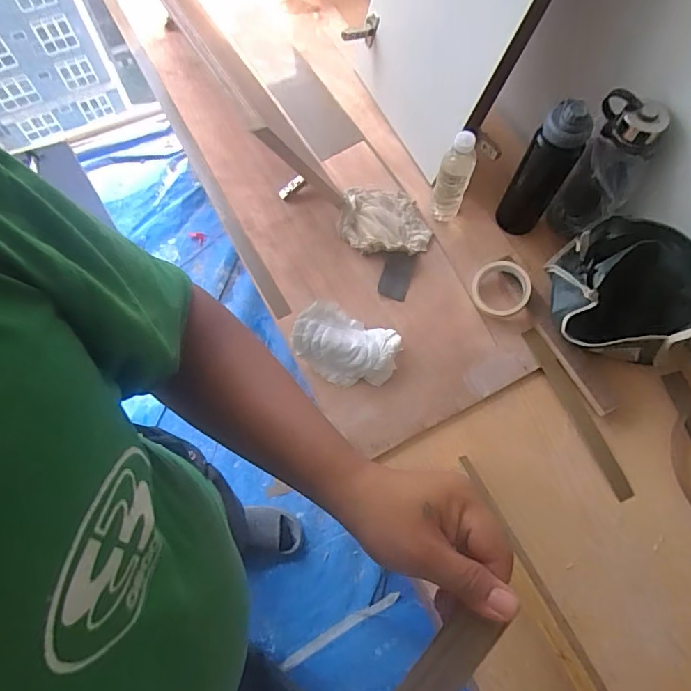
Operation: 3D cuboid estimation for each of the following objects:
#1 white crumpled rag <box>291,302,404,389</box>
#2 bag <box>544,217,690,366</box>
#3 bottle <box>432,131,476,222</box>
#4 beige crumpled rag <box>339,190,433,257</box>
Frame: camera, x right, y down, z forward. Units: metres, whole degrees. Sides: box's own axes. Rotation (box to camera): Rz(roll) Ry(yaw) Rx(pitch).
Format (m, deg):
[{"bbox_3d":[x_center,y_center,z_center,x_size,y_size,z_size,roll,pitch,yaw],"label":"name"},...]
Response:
[{"bbox_3d":[0.002,0.001,0.825,0.165,0.072,0.115,24,71,8],"label":"white crumpled rag"},{"bbox_3d":[0.423,-0.077,0.781,0.152,0.222,0.242,-32,73,-12],"label":"bag"},{"bbox_3d":[0.190,-0.291,0.873,0.056,0.182,0.047,17,70,6],"label":"bottle"},{"bbox_3d":[0.075,-0.232,0.926,0.169,0.034,0.143,9,69,3],"label":"beige crumpled rag"}]

